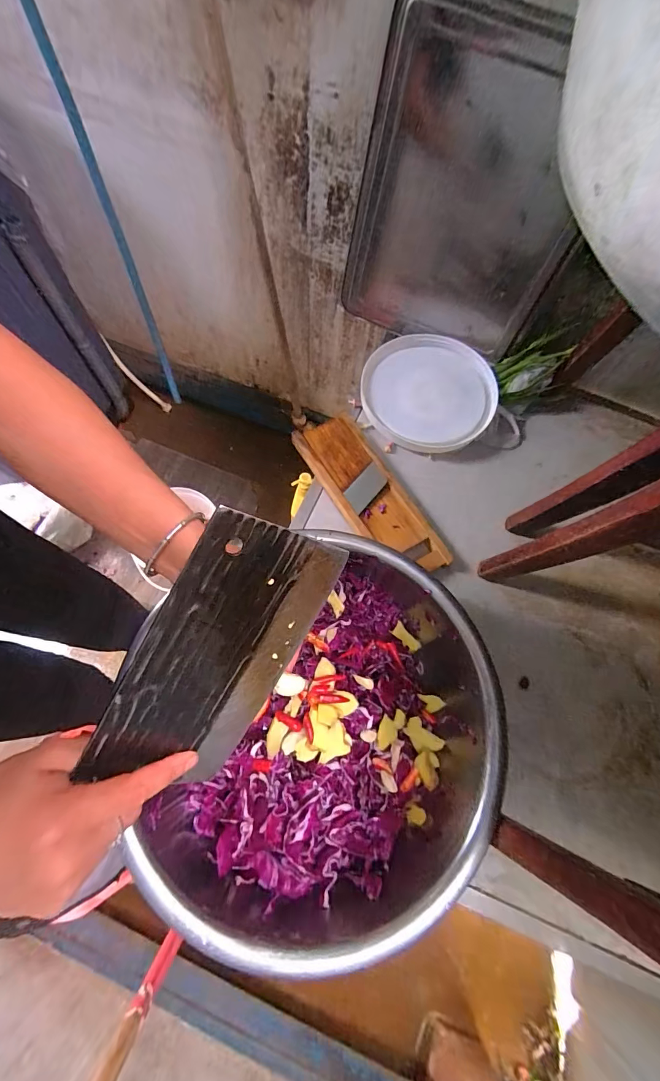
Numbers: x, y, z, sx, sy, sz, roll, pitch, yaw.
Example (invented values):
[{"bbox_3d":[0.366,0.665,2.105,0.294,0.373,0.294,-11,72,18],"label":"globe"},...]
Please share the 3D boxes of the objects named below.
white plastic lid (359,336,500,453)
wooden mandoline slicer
[{"bbox_3d":[0.169,-0.264,0.671,0.220,0.036,0.226,-7,76,11],"label":"white plastic lid"},{"bbox_3d":[0.058,-0.070,0.596,0.103,0.034,0.287,-27,70,-14],"label":"wooden mandoline slicer"}]

